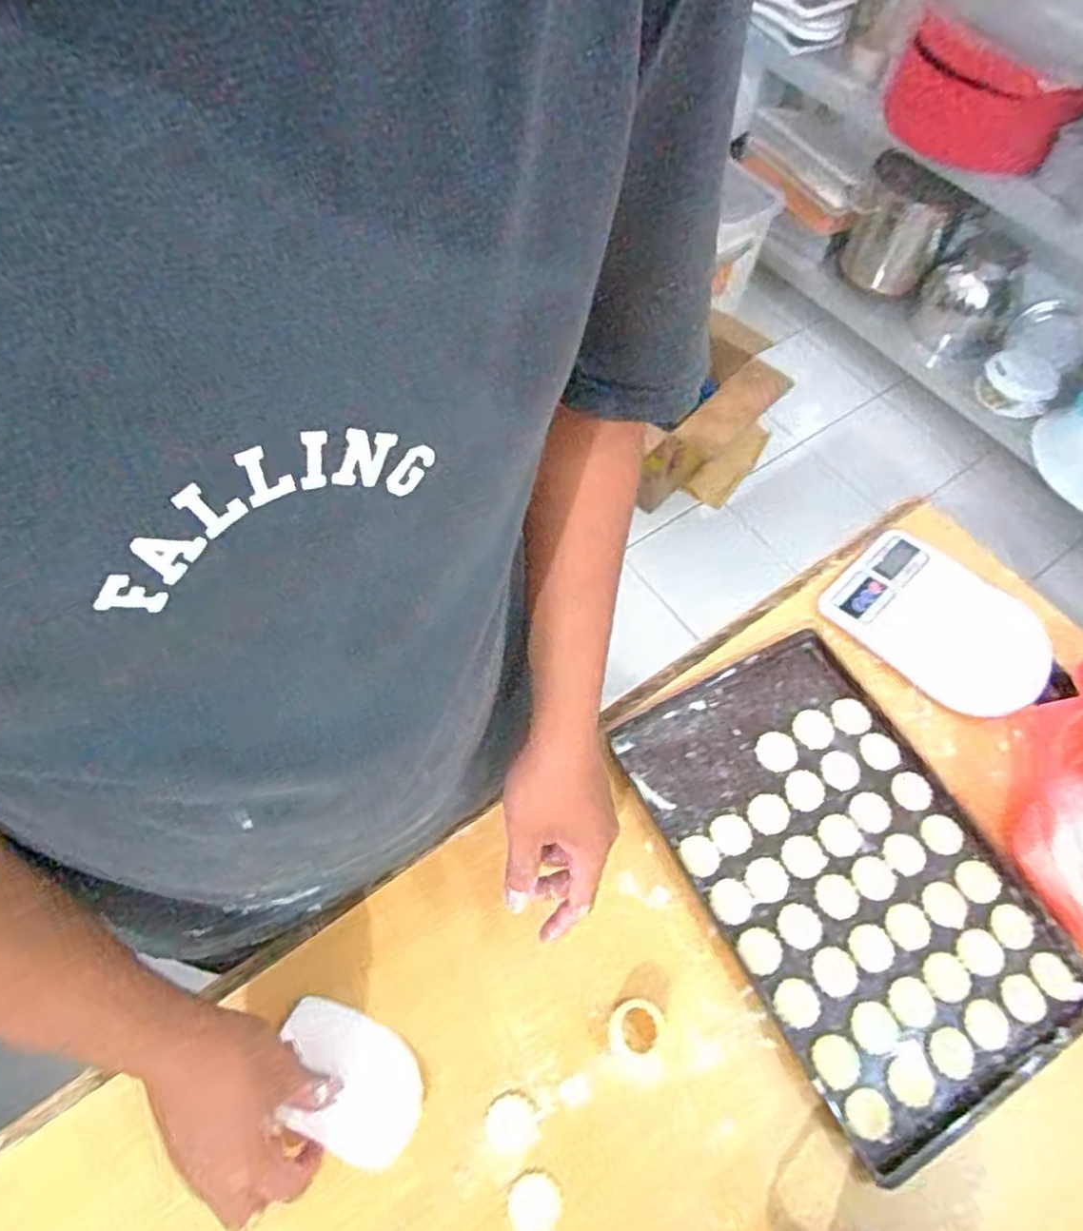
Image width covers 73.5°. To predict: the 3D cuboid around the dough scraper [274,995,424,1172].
[{"bbox_3d":[-0.137,0.326,0.512,0.113,0.005,0.078,25,39,7],"label":"dough scraper"}]

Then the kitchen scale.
[{"bbox_3d":[0.393,0.008,0.713,0.203,0.029,0.136,41,67,17],"label":"kitchen scale"}]

